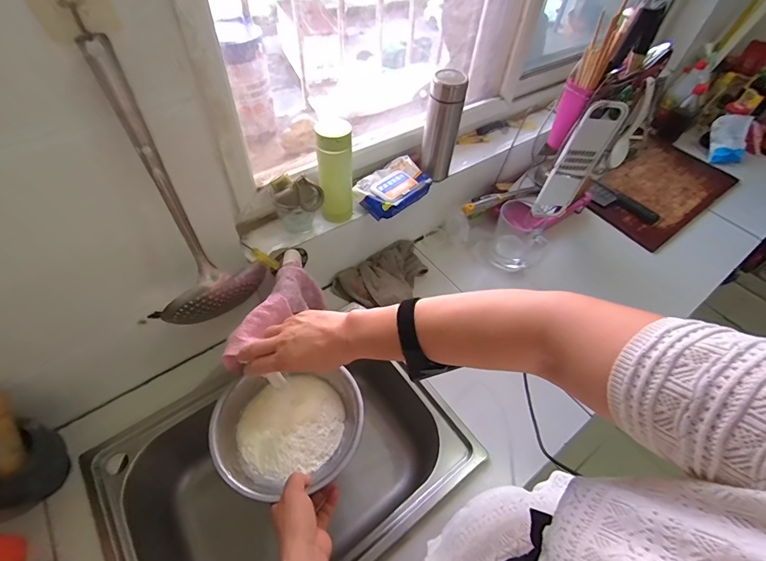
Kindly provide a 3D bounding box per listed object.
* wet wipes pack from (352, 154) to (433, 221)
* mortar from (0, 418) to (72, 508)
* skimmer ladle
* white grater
[{"bbox_3d":[0.022,-0.198,0.795,0.105,0.033,0.172,37,58,22],"label":"wet wipes pack"},{"bbox_3d":[-0.523,0.270,0.541,0.089,0.125,0.106,-11,54,-13],"label":"mortar"},{"bbox_3d":[-0.254,-0.083,0.473,0.148,0.369,0.080,-36,63,-28],"label":"skimmer ladle"},{"bbox_3d":[0.427,-0.255,0.831,0.104,0.276,0.021,0,53,-8],"label":"white grater"}]

